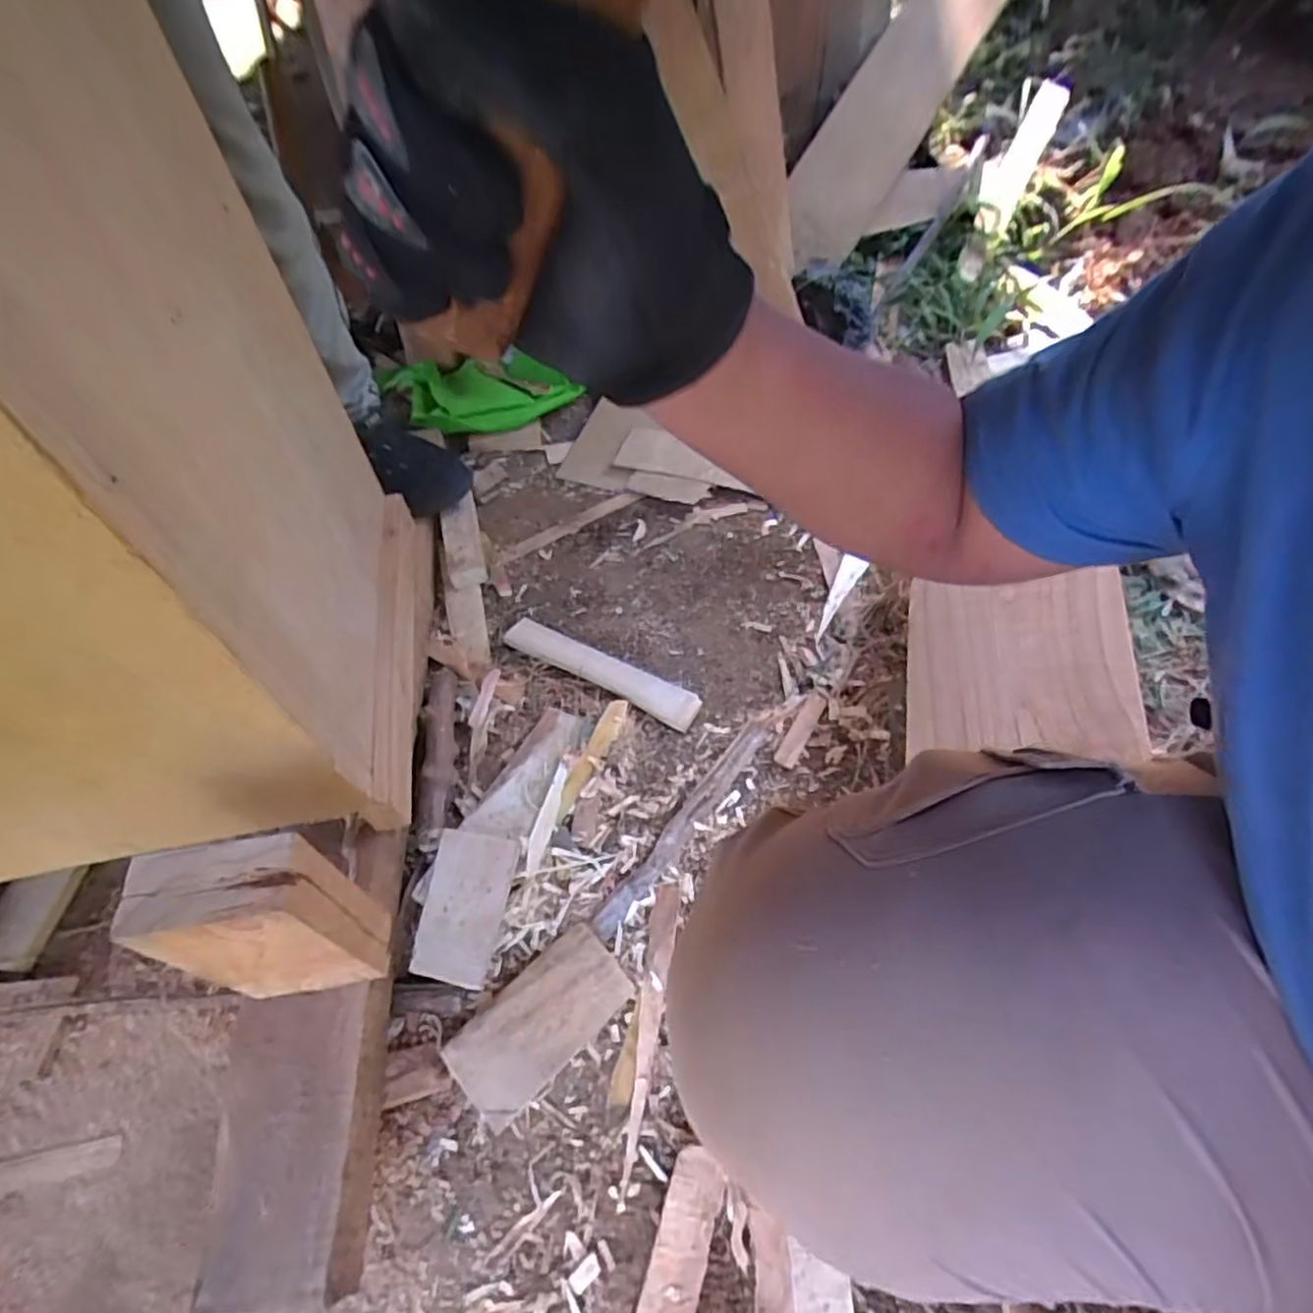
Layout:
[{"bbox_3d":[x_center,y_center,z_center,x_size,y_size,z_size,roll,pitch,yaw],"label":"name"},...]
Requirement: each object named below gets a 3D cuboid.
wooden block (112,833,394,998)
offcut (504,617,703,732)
[{"bbox_3d":[-0.317,0.222,0.559,0.125,0.197,0.057,-7,52,-4],"label":"wooden block"},{"bbox_3d":[-0.073,0.015,0.892,0.284,0.030,0.048,25,56,19],"label":"offcut"}]

